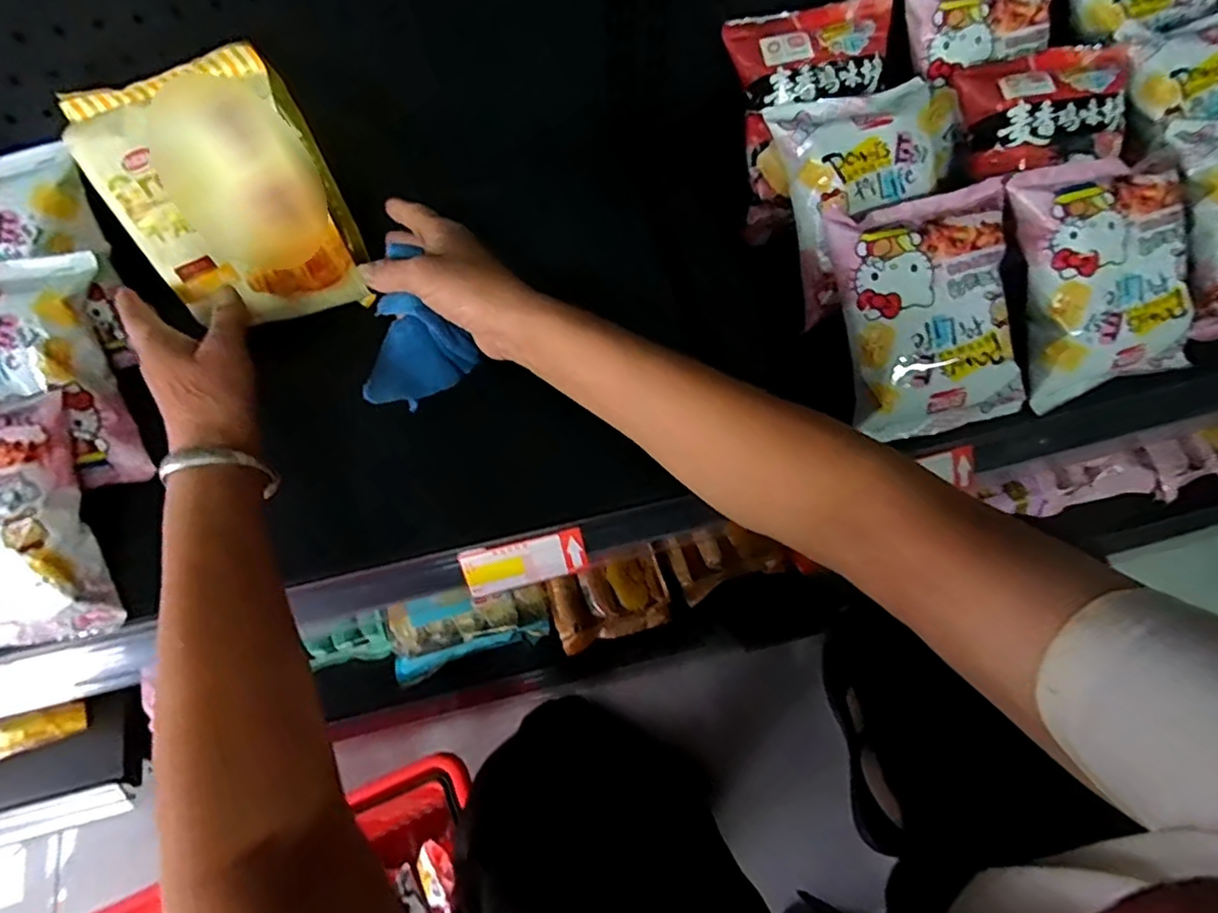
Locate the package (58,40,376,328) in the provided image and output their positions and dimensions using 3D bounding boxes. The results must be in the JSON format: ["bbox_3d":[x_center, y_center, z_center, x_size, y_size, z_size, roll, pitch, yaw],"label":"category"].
[{"bbox_3d":[-0.289,-0.191,0.479,0.142,0.185,0.059,-21,36,-7],"label":"package"}]

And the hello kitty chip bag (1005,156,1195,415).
[{"bbox_3d":[0.378,-0.136,0.466,0.134,0.049,0.176,-15,101,1],"label":"hello kitty chip bag"}]

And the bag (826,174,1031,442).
[{"bbox_3d":[0.241,-0.102,0.453,0.130,0.039,0.170,-12,99,2],"label":"bag"}]

